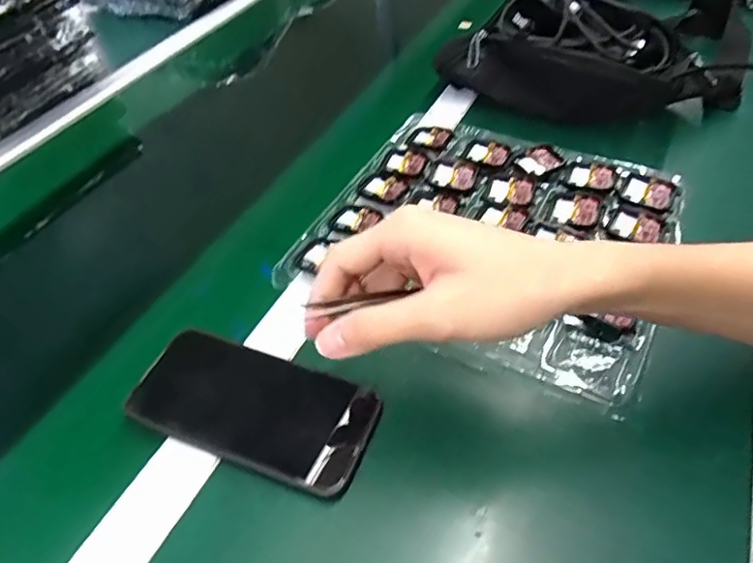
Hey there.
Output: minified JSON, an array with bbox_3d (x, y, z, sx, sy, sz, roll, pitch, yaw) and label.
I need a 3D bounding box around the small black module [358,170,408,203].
[{"bbox_3d":[0.007,-0.088,0.523,0.044,0.007,0.038,28,54,29],"label":"small black module"}]

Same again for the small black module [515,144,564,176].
[{"bbox_3d":[0.152,-0.115,0.537,0.041,0.011,0.038,-31,50,-22],"label":"small black module"}]

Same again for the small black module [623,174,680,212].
[{"bbox_3d":[0.237,-0.076,0.495,0.042,0.013,0.038,22,51,25],"label":"small black module"}]

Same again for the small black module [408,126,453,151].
[{"bbox_3d":[0.052,-0.144,0.581,0.045,0.011,0.043,9,47,15],"label":"small black module"}]

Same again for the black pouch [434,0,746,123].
[{"bbox_3d":[0.218,-0.236,0.578,0.250,0.100,0.140,29,55,30],"label":"black pouch"}]

